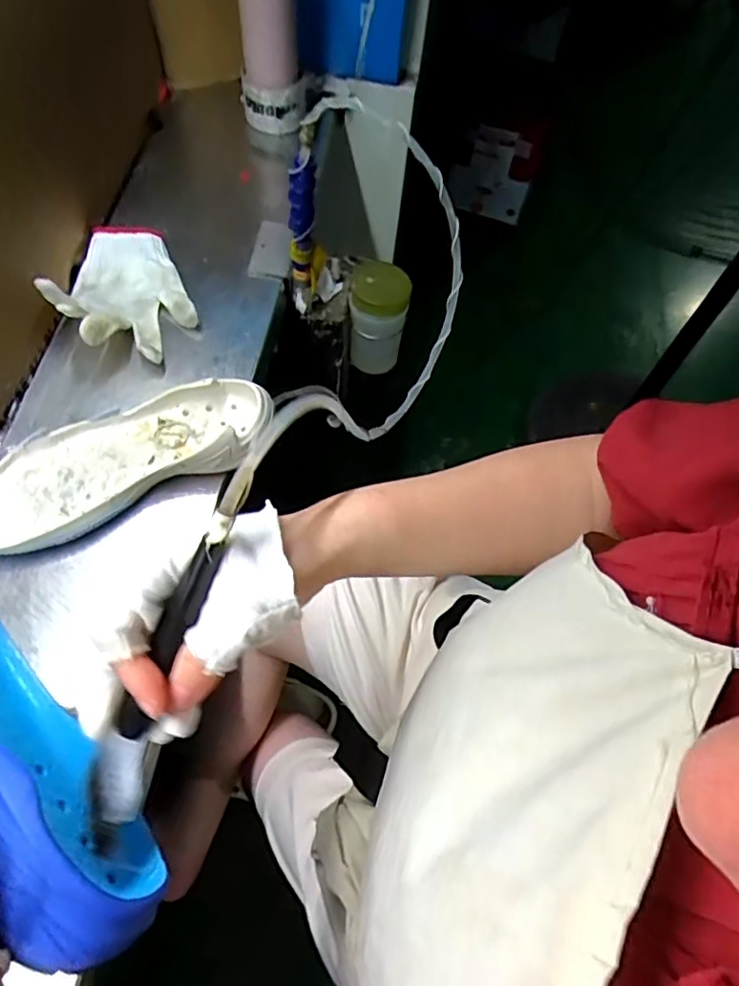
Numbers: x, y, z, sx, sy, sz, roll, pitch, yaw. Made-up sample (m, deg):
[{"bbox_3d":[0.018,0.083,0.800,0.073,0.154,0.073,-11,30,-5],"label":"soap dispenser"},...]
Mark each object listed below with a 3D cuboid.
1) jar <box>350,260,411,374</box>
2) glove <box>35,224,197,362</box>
[{"bbox_3d":[0.013,-0.223,0.782,0.069,0.135,0.063,2,62,-3],"label":"jar"},{"bbox_3d":[-0.261,-0.214,0.626,0.131,0.054,0.185,-21,66,-14],"label":"glove"}]

